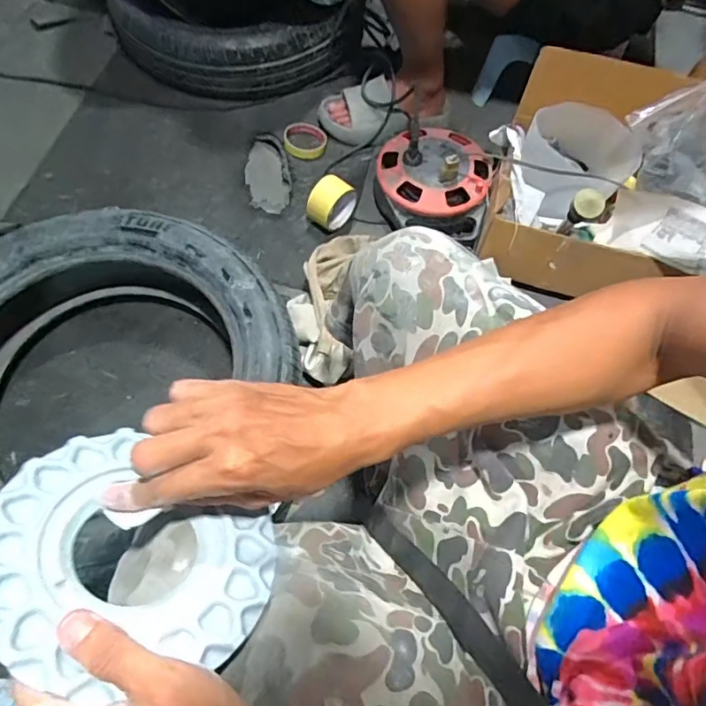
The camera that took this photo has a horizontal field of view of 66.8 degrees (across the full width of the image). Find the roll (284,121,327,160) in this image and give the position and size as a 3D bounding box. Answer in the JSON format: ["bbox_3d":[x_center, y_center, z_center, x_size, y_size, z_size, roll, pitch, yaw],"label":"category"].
[{"bbox_3d":[-0.094,-0.422,1.057,0.081,0.018,0.080,1,64,-3],"label":"roll"}]

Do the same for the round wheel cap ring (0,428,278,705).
[{"bbox_3d":[-0.136,0.123,0.320,0.164,0.022,0.146,33,35,8],"label":"round wheel cap ring"}]

